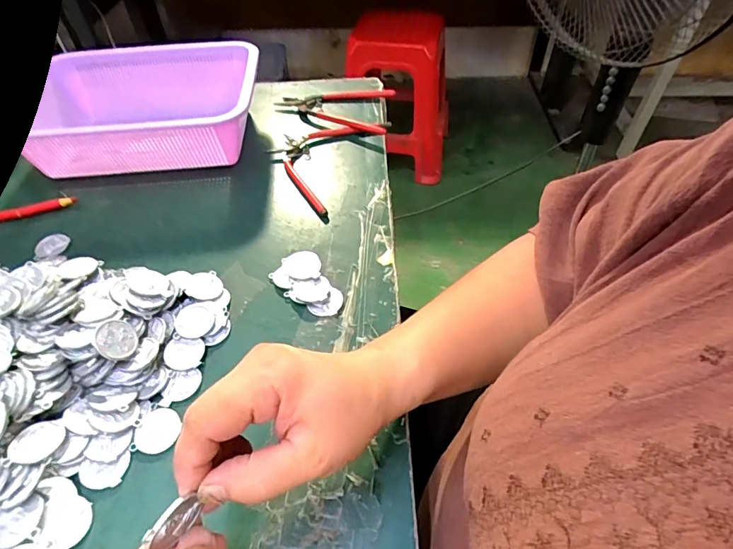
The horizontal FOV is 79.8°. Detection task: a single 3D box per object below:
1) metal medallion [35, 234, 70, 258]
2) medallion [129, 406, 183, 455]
[{"bbox_3d":[-0.302,-0.029,0.421,0.030,0.006,0.024,-37,57,-25],"label":"metal medallion"},{"bbox_3d":[-0.142,0.105,0.299,0.028,0.004,0.030,0,49,4],"label":"medallion"}]

